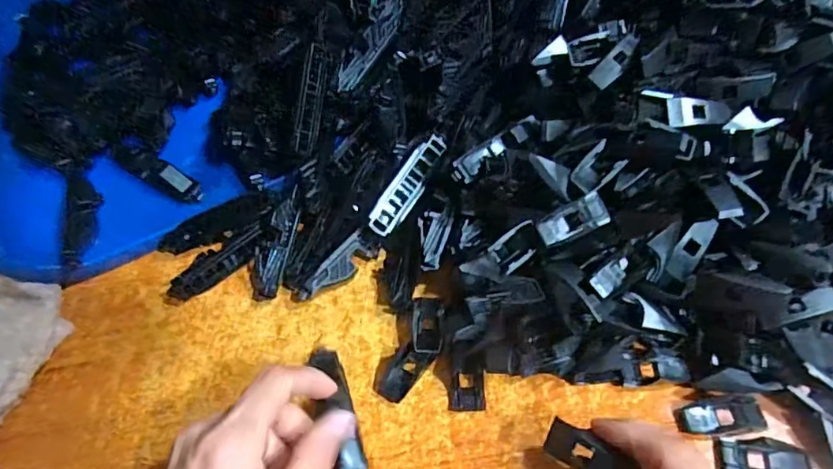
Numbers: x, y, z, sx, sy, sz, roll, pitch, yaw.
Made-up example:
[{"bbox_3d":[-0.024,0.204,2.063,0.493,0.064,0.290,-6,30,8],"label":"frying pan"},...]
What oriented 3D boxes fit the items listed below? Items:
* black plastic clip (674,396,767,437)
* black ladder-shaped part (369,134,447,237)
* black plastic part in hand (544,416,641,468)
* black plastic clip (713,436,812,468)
[{"bbox_3d":[0.162,0.097,0.288,0.044,0.005,0.017,-9,57,-2],"label":"black plastic clip"},{"bbox_3d":[-0.006,-0.032,0.355,0.020,0.011,0.075,40,77,-18],"label":"black ladder-shaped part"},{"bbox_3d":[0.081,0.103,0.252,0.041,0.008,0.017,18,61,38],"label":"black plastic part in hand"},{"bbox_3d":[0.176,0.114,0.274,0.043,0.009,0.018,1,57,5],"label":"black plastic clip"}]

